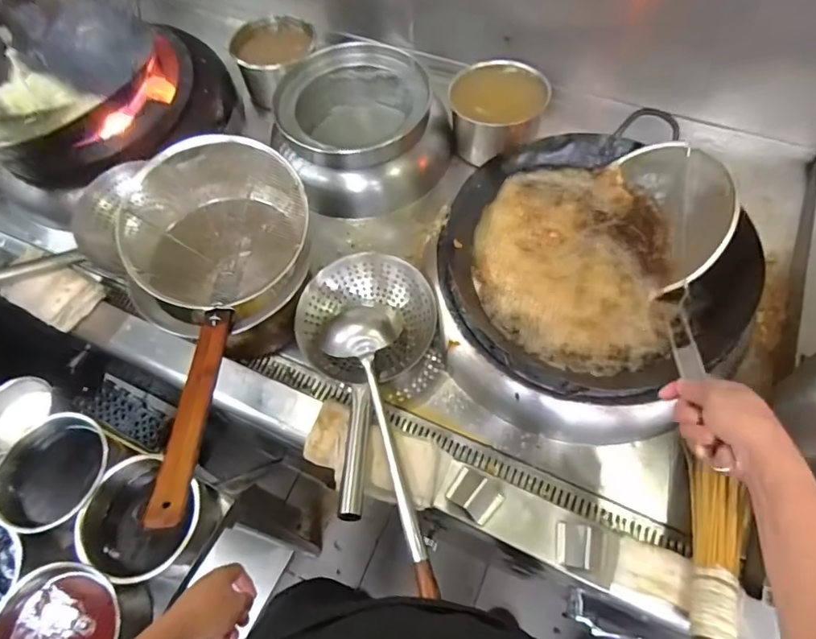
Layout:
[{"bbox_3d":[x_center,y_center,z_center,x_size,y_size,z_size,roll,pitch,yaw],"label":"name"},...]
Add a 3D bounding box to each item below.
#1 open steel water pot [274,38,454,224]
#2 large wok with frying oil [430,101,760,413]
[{"bbox_3d":[-0.092,-0.384,1.028,0.323,0.209,0.285,-34,65,-15],"label":"open steel water pot"},{"bbox_3d":[0.261,-0.084,0.748,0.374,0.127,0.400,-1,61,2],"label":"large wok with frying oil"}]

